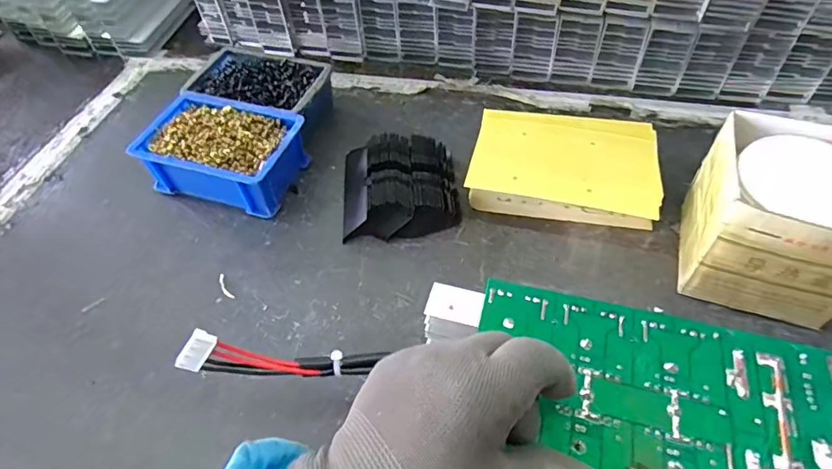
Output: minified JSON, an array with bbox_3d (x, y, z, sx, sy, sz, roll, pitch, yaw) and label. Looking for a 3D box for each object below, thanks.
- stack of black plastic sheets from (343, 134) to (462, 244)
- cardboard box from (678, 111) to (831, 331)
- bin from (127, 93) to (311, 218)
[{"bbox_3d":[-0.017,-0.053,0.491,0.111,0.038,0.117,-5,52,0],"label":"stack of black plastic sheets"},{"bbox_3d":[0.285,-0.012,0.395,0.114,0.107,0.117,16,55,15],"label":"cardboard box"},{"bbox_3d":[-0.197,-0.085,0.516,0.156,0.054,0.112,16,55,15],"label":"bin"}]

